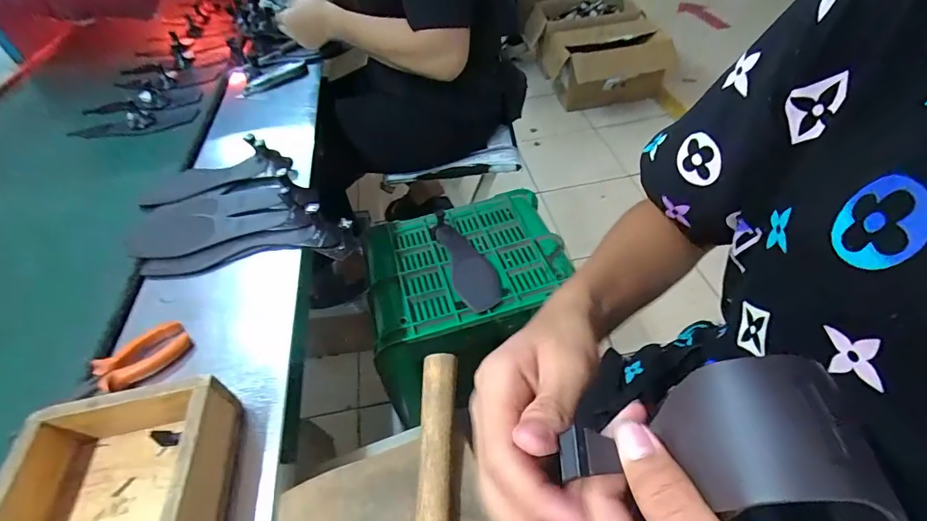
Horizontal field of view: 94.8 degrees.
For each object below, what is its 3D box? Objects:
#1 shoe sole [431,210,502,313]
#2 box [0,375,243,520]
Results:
[{"bbox_3d":[0.003,-0.006,0.801,0.079,0.024,0.240,-17,49,-9],"label":"shoe sole"},{"bbox_3d":[-0.269,0.192,0.322,0.155,0.056,0.177,-10,48,-2],"label":"box"}]

